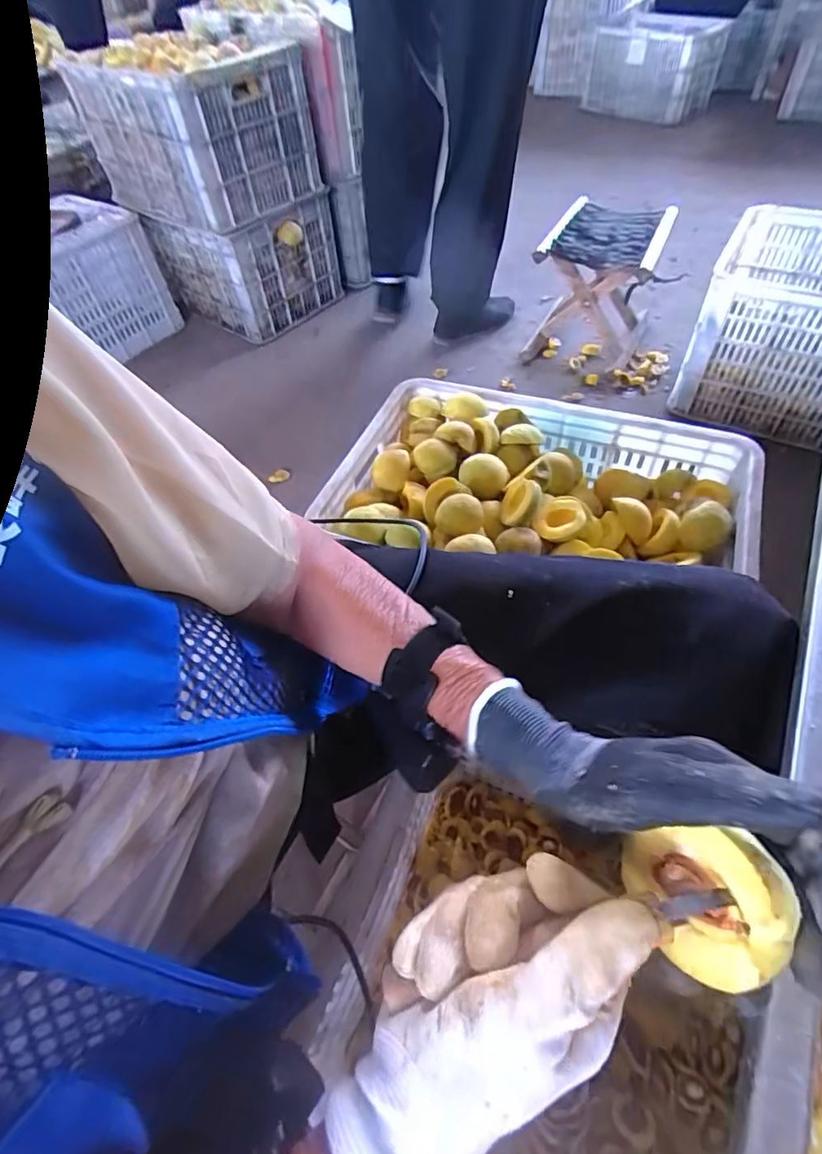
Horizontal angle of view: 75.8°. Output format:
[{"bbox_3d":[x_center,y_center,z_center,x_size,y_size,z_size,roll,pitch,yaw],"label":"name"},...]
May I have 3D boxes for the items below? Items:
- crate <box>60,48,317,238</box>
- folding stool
[{"bbox_3d":[-0.492,-1.020,1.209,0.444,0.254,0.321,29,61,24],"label":"crate"},{"bbox_3d":[0.427,-0.668,1.229,0.250,0.270,0.266,20,58,19],"label":"folding stool"}]

